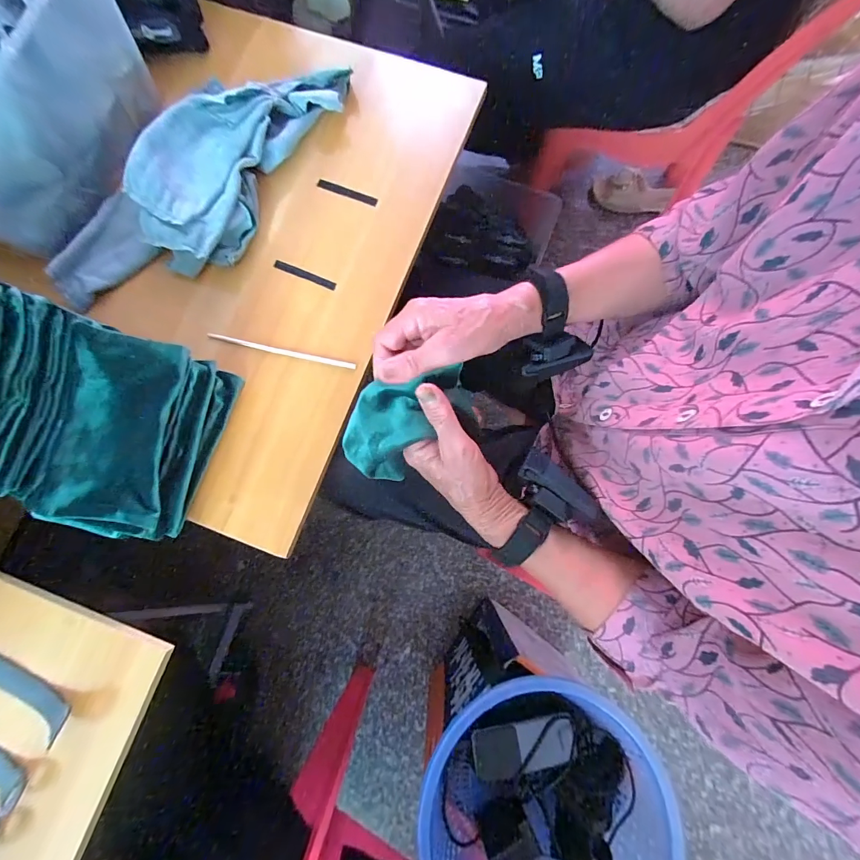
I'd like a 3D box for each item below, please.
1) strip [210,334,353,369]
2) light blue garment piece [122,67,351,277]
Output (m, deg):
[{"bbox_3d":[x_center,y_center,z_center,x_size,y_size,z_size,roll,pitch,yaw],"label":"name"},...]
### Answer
[{"bbox_3d":[-0.161,-0.084,0.425,0.162,0.008,0.008,12,80,3],"label":"strip"},{"bbox_3d":[-0.213,-0.312,0.433,0.125,0.061,0.285,31,81,6],"label":"light blue garment piece"}]

